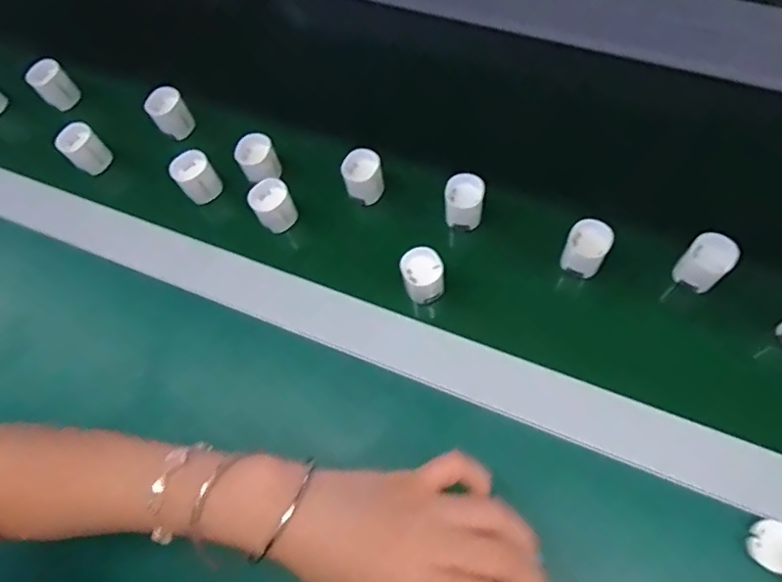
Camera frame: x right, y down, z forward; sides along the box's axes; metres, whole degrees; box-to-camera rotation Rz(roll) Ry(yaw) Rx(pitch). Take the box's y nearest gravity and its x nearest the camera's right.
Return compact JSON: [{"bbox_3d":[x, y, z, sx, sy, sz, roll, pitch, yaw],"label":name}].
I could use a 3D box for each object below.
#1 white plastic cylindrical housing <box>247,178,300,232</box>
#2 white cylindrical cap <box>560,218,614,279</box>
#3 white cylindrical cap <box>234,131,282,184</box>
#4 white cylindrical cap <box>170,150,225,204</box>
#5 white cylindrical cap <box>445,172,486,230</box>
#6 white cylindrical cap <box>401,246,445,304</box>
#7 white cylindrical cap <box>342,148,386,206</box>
[{"bbox_3d":[-0.097,-0.069,0.462,0.031,0.040,0.030,0,68,1],"label":"white plastic cylindrical housing"},{"bbox_3d":[0.145,-0.032,0.412,0.029,0.032,0.028,0,68,1],"label":"white cylindrical cap"},{"bbox_3d":[-0.113,-0.112,0.474,0.032,0.030,0.034,0,68,1],"label":"white cylindrical cap"},{"bbox_3d":[-0.166,-0.096,0.480,0.031,0.041,0.029,0,68,1],"label":"white cylindrical cap"},{"bbox_3d":[0.058,-0.071,0.440,0.029,0.031,0.031,0,68,1],"label":"white cylindrical cap"},{"bbox_3d":[0.024,-0.012,0.422,0.031,0.032,0.033,0,68,1],"label":"white cylindrical cap"},{"bbox_3d":[-0.024,-0.095,0.461,0.031,0.028,0.036,-18,69,-6],"label":"white cylindrical cap"}]

